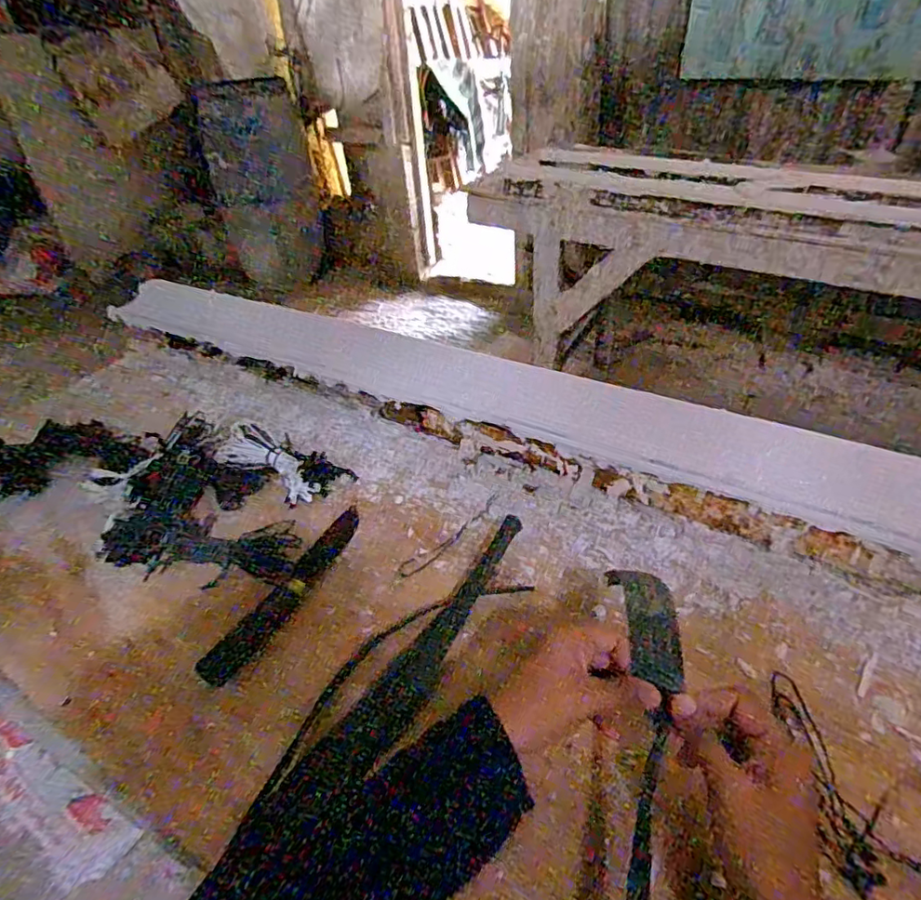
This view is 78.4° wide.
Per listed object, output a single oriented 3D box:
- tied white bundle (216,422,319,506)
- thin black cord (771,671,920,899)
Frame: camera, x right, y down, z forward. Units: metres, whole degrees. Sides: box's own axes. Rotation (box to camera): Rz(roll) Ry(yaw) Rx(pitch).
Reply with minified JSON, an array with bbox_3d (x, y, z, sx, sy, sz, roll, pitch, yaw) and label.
[{"bbox_3d":[-0.220,0.017,0.628,0.123,0.038,0.064,30,50,34],"label":"tied white bundle"},{"bbox_3d":[0.312,0.246,0.362,0.221,0.012,0.122,20,45,27],"label":"thin black cord"}]

